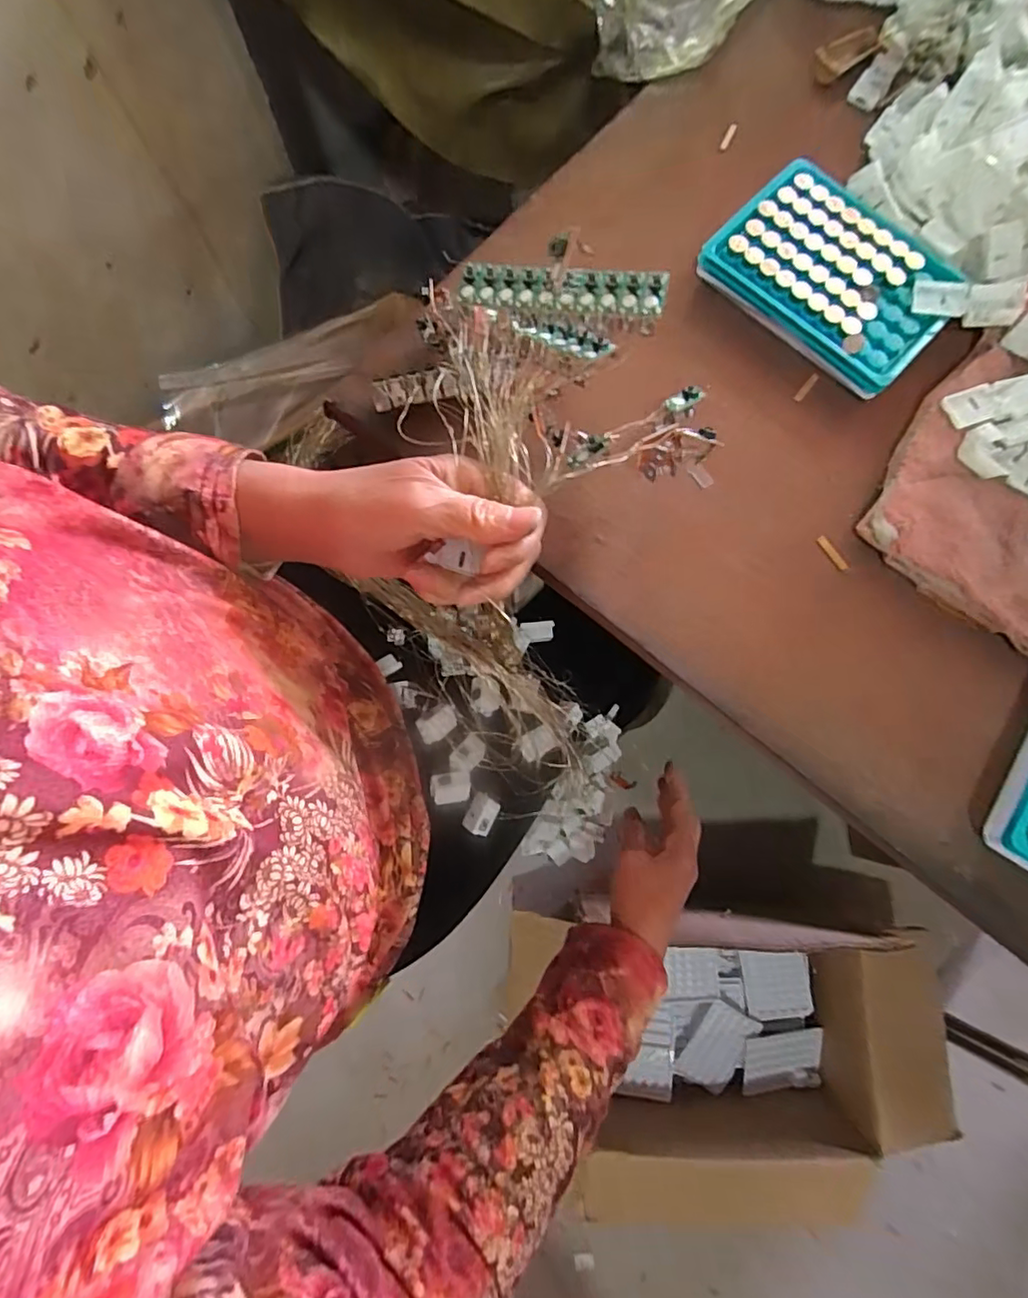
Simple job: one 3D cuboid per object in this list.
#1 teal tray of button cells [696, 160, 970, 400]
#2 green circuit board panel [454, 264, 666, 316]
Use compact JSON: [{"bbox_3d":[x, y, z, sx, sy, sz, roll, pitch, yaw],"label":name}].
[{"bbox_3d":[0.189,-0.219,0.333,0.094,0.019,0.130,-44,80,-8],"label":"teal tray of button cells"},{"bbox_3d":[0.020,-0.163,0.256,0.094,0.004,0.018,12,97,14],"label":"green circuit board panel"}]

